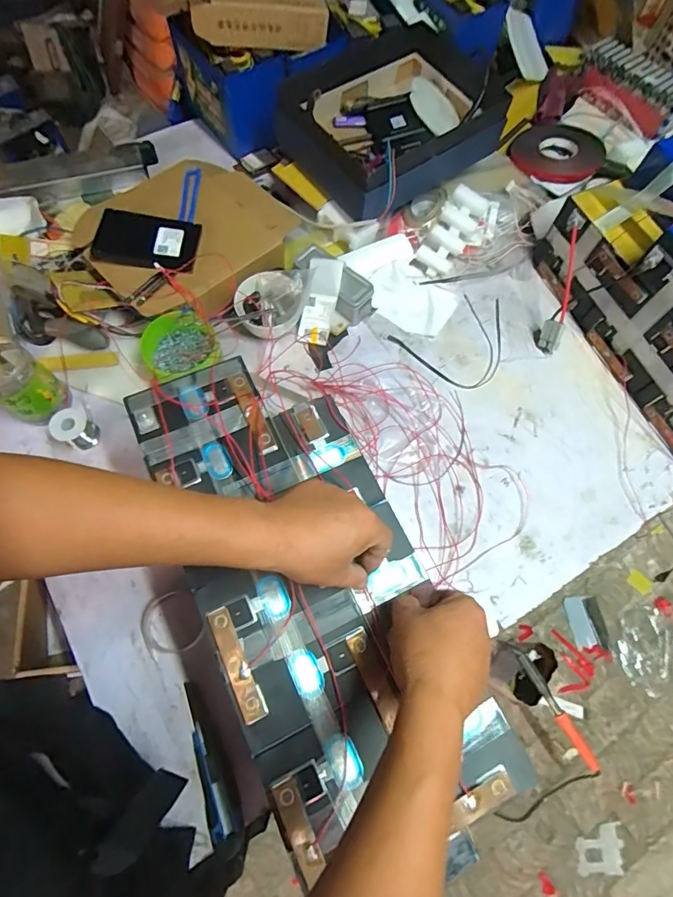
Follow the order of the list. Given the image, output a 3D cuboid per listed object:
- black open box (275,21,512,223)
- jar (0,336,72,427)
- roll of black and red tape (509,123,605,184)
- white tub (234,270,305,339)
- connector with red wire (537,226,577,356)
[{"bbox_3d":[0.108,-0.628,0.858,0.395,0.136,0.313,-39,75,-15],"label":"black open box"},{"bbox_3d":[-0.488,-0.101,0.705,0.091,0.122,0.087,1,69,-2],"label":"jar"},{"bbox_3d":[0.480,-0.636,0.977,0.188,0.028,0.168,-10,69,-6],"label":"roll of black and red tape"},{"bbox_3d":[-0.116,-0.251,0.809,0.122,0.065,0.109,-21,71,-10],"label":"white tub"},{"bbox_3d":[0.389,-0.265,0.784,0.035,0.036,0.198,11,101,5],"label":"connector with red wire"}]

